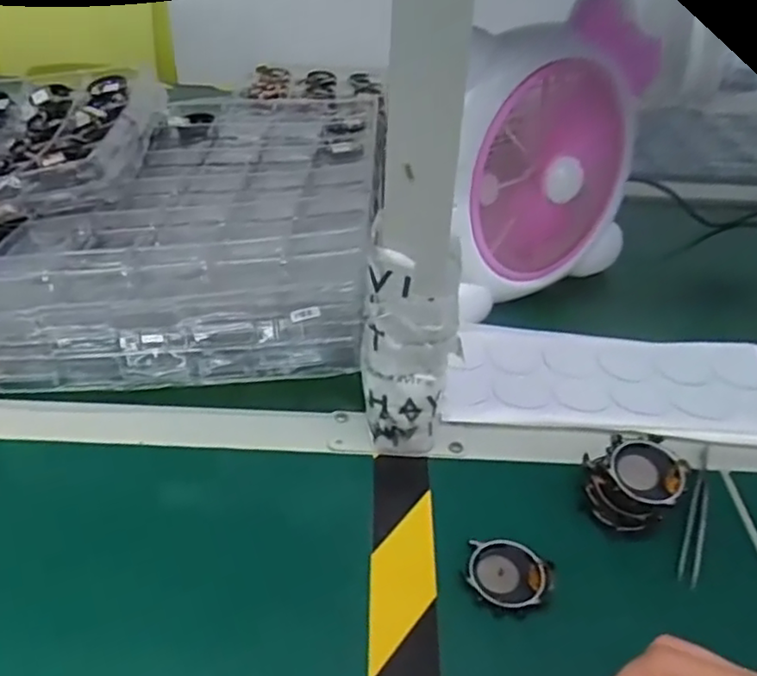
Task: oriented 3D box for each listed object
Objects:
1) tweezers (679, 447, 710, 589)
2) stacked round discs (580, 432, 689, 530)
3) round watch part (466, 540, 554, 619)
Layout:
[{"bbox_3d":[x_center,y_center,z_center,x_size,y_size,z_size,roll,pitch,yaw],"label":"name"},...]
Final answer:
[{"bbox_3d":[0.211,0.115,0.454,0.011,0.013,0.126,18,40,18],"label":"tweezers"},{"bbox_3d":[0.167,0.096,0.445,0.055,0.045,0.058,-6,39,-12],"label":"stacked round discs"},{"bbox_3d":[0.077,0.144,0.413,0.049,0.008,0.044,23,42,23],"label":"round watch part"}]

